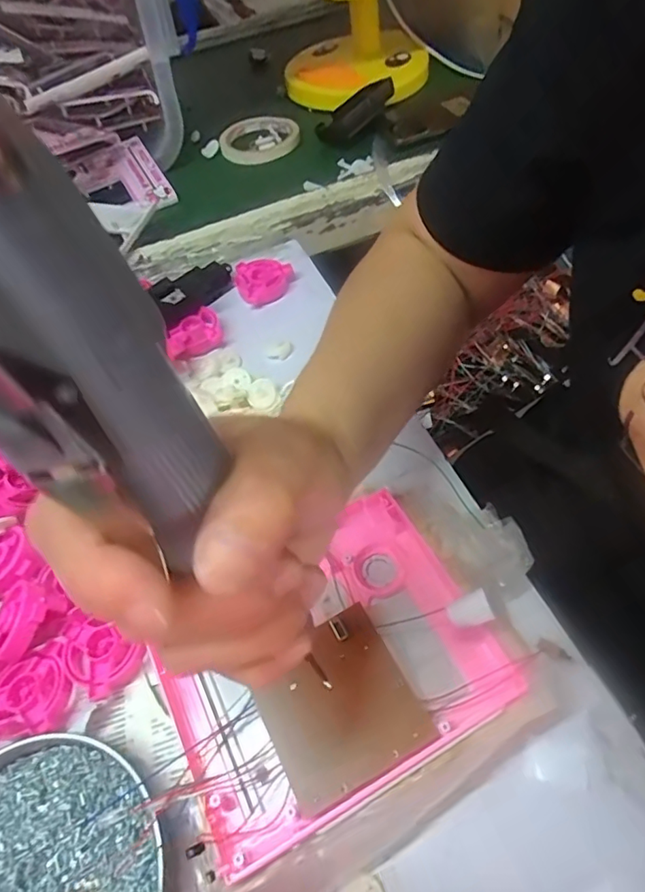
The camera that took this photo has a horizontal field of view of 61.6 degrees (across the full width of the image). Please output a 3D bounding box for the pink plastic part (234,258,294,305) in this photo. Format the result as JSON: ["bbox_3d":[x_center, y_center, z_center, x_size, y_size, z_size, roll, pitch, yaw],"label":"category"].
[{"bbox_3d":[-0.055,-0.157,0.517,0.054,0.017,0.054,-12,55,-1],"label":"pink plastic part"}]

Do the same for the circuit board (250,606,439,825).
[{"bbox_3d":[0.007,0.129,0.274,0.071,0.006,0.073,-26,57,-12],"label":"circuit board"}]

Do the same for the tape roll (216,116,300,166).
[{"bbox_3d":[-0.079,-0.390,0.682,0.098,0.019,0.098,-4,55,5],"label":"tape roll"}]

